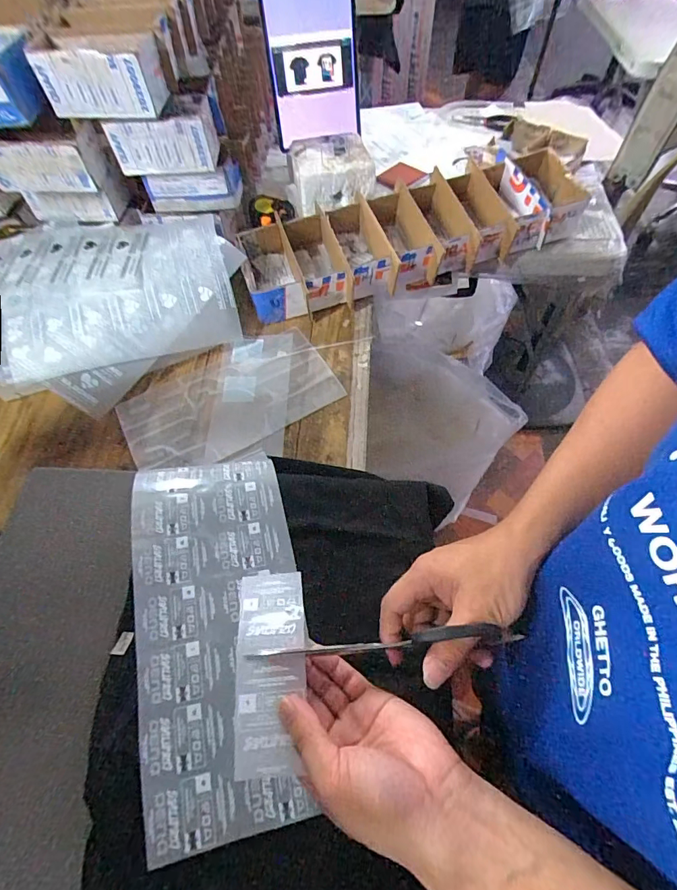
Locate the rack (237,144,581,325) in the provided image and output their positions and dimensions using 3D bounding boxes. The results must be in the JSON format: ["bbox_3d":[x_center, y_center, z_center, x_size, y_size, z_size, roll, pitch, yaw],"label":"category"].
[{"bbox_3d":[0.156,-0.388,0.794,0.627,0.101,0.171,-16,60,-7],"label":"rack"}]

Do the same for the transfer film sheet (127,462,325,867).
[{"bbox_3d":[-0.112,0.151,0.400,0.145,0.031,0.332,-13,60,-5],"label":"transfer film sheet"}]

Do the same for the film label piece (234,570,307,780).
[{"bbox_3d":[-0.050,0.157,0.317,0.050,0.020,0.137,-3,49,1],"label":"film label piece"}]

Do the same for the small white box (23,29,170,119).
[{"bbox_3d":[-0.324,-0.507,0.591,0.153,0.076,0.064,0,60,3],"label":"small white box"}]

